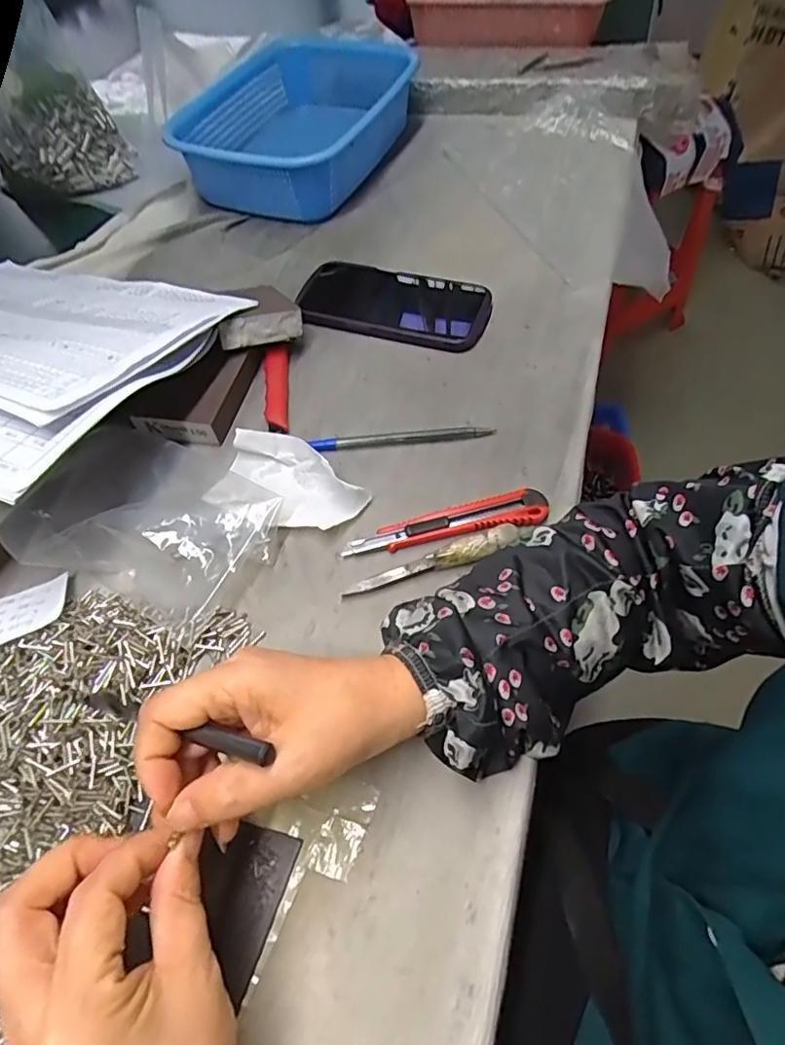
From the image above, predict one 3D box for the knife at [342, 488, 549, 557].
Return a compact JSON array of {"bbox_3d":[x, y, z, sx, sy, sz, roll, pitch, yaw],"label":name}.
[{"bbox_3d":[0.036,0.002,0.372,0.135,0.014,0.025,-11,56,-5],"label":"knife"}]

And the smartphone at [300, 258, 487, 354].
[{"bbox_3d":[-0.001,-0.196,0.493,0.169,0.016,0.074,14,71,15],"label":"smartphone"}]

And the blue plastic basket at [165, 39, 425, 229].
[{"bbox_3d":[-0.096,-0.453,0.634,0.190,0.085,0.283,19,59,14],"label":"blue plastic basket"}]

